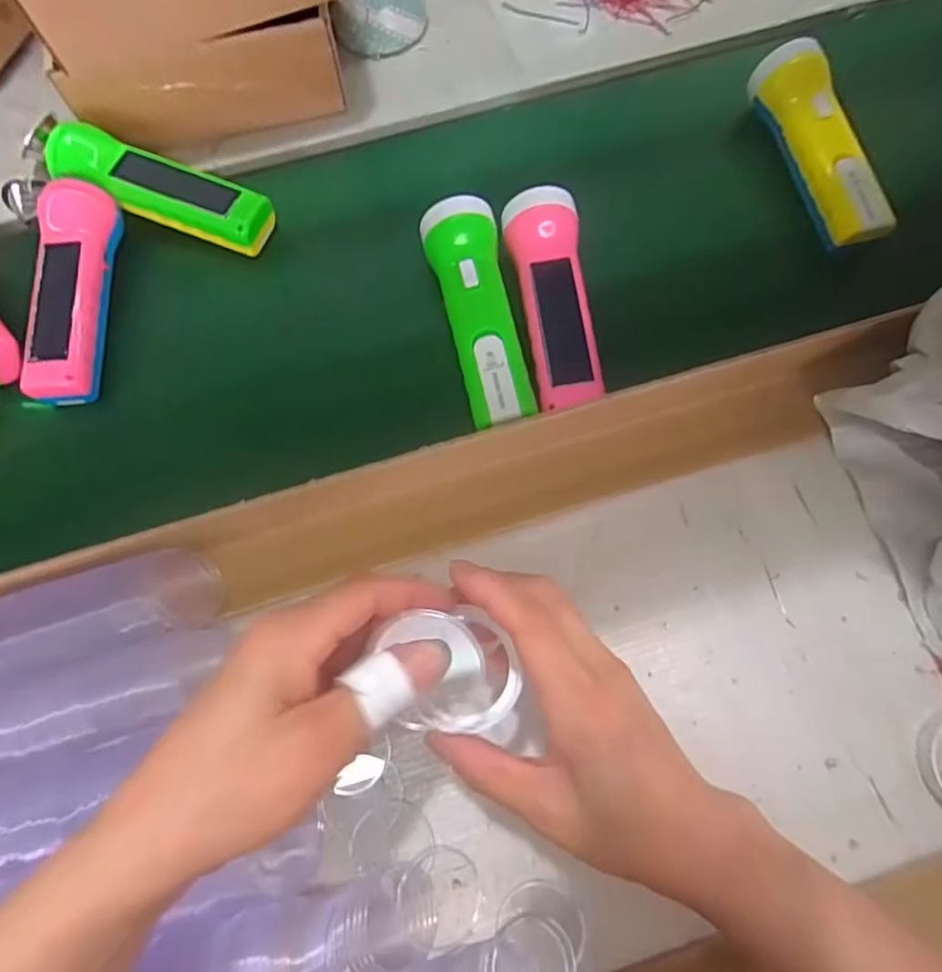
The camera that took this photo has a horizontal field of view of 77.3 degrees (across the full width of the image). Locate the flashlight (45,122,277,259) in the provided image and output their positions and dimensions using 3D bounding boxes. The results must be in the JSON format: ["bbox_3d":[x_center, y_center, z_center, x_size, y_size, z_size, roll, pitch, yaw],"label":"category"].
[{"bbox_3d":[-0.230,-0.222,0.438,0.158,0.027,0.044,22,72,-5],"label":"flashlight"}]

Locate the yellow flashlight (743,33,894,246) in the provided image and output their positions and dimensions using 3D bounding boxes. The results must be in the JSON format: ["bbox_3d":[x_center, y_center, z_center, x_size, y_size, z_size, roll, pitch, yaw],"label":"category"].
[{"bbox_3d":[0.253,-0.250,0.427,0.048,0.035,0.167,-14,72,-4],"label":"yellow flashlight"}]

